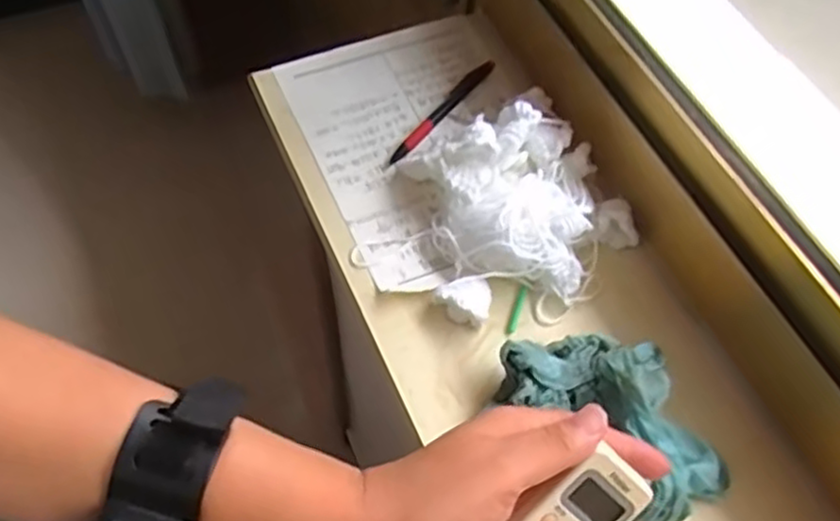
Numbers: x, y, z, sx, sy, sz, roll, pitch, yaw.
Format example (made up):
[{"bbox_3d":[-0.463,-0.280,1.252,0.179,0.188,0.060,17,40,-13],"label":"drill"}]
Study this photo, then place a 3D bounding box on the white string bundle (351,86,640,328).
[{"bbox_3d":[0.050,-0.040,0.509,0.193,0.061,0.172,-24,64,-16],"label":"white string bundle"}]

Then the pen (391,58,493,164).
[{"bbox_3d":[0.019,-0.126,0.591,0.013,0.006,0.136,34,64,16],"label":"pen"}]

